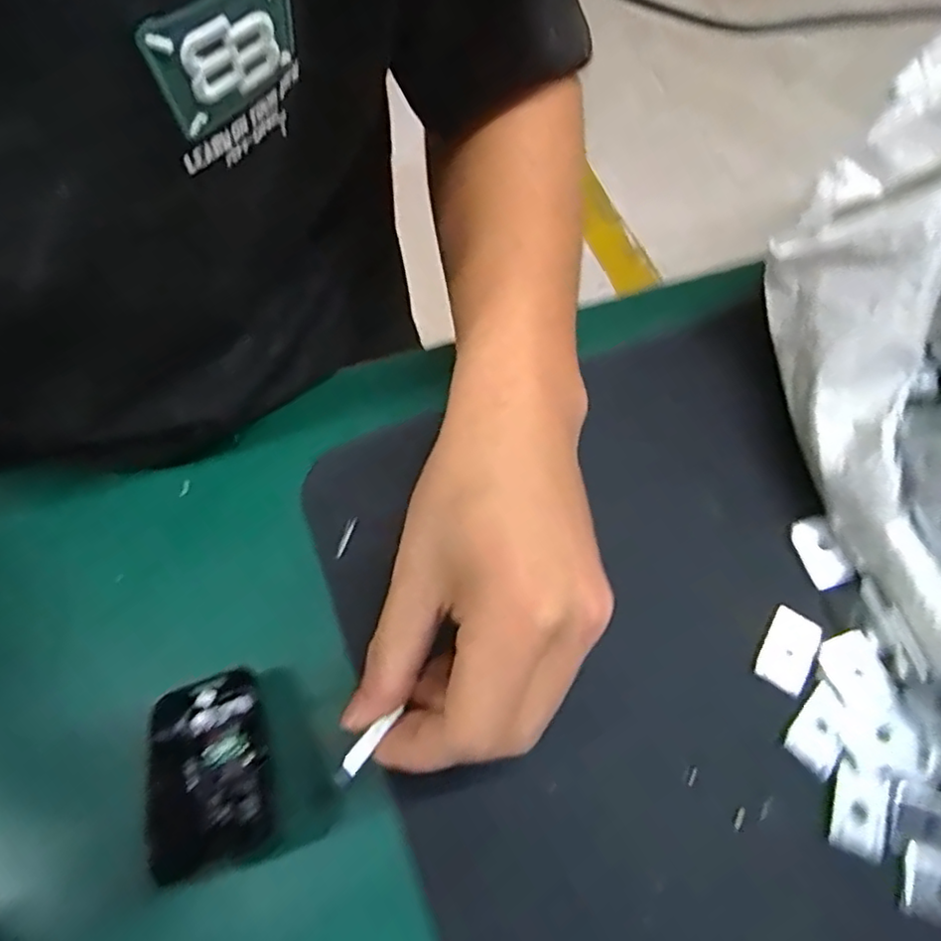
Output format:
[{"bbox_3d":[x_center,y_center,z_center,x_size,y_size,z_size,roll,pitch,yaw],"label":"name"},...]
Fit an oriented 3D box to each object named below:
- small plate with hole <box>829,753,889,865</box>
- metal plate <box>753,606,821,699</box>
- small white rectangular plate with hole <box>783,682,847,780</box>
[{"bbox_3d":[0.150,0.129,0.243,0.018,0.004,0.031,18,64,8],"label":"small plate with hole"},{"bbox_3d":[0.135,0.076,0.269,0.019,0.004,0.033,28,71,17],"label":"metal plate"},{"bbox_3d":[0.142,0.104,0.256,0.018,0.004,0.033,31,77,23],"label":"small white rectangular plate with hole"}]

